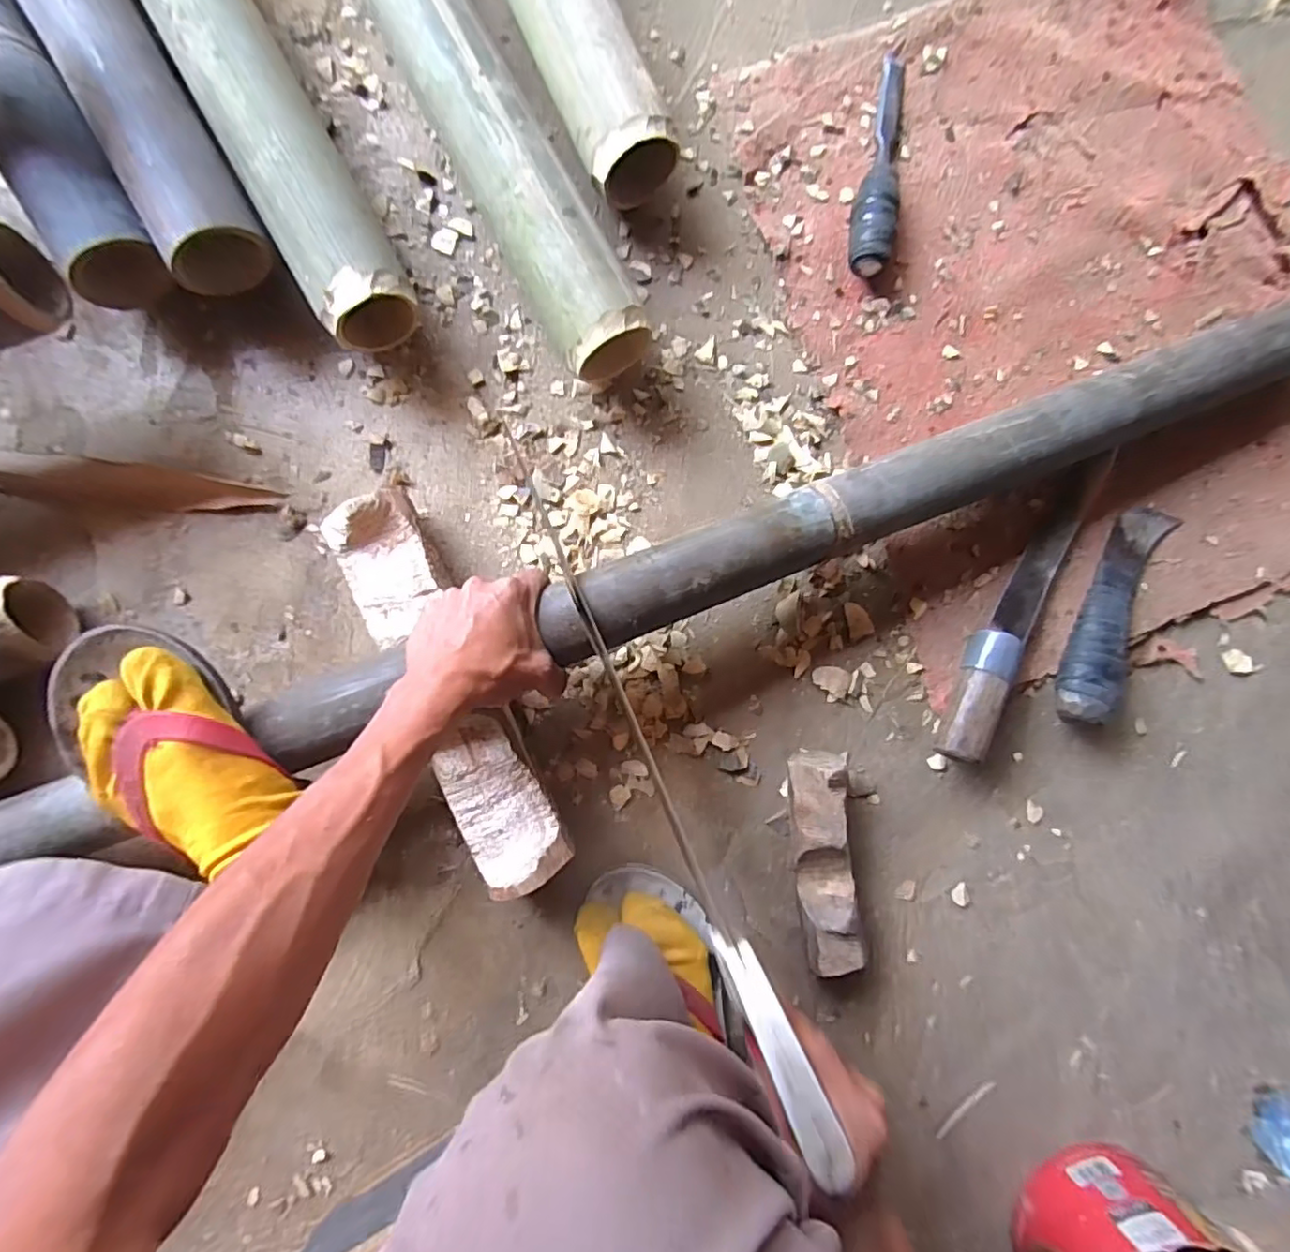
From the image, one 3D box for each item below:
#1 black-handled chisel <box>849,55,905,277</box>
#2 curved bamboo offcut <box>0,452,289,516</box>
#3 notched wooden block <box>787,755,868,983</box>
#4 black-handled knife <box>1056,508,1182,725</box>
[{"bbox_3d":[0.201,-0.387,0.531,0.038,0.034,0.200,10,88,-3],"label":"black-handled chisel"},{"bbox_3d":[-0.420,-0.110,0.502,0.245,0.013,0.041,5,89,-3],"label":"curved bamboo offcut"},{"bbox_3d":[0.142,0.187,0.514,0.047,0.047,0.167,-6,89,-3],"label":"notched wooden block"},{"bbox_3d":[0.398,-0.013,0.535,0.056,0.046,0.207,29,88,-2],"label":"black-handled knife"}]

